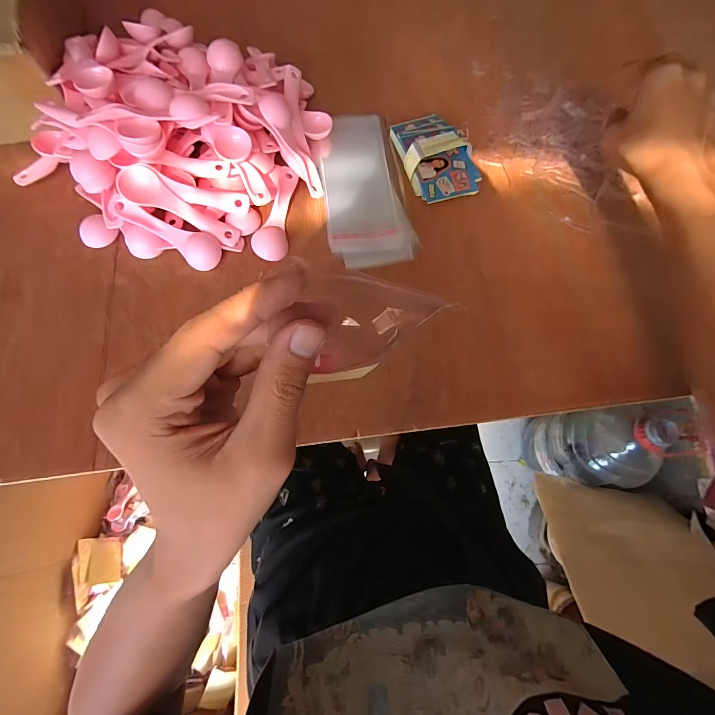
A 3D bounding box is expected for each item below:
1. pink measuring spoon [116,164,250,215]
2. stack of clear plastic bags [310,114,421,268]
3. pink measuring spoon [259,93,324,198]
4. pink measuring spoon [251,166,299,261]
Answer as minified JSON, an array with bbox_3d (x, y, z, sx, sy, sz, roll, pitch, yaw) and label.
[{"bbox_3d":[-0.163,-0.156,0.343,0.112,0.017,0.027,6,70,-15],"label":"pink measuring spoon"},{"bbox_3d":[0.005,-0.191,0.393,0.088,0.004,0.203,-8,71,-5],"label":"stack of clear plastic bags"},{"bbox_3d":[-0.067,-0.221,0.377,0.034,0.020,0.113,-29,95,-12],"label":"pink measuring spoon"},{"bbox_3d":[-0.083,-0.149,0.371,0.031,0.011,0.110,6,70,0],"label":"pink measuring spoon"}]

